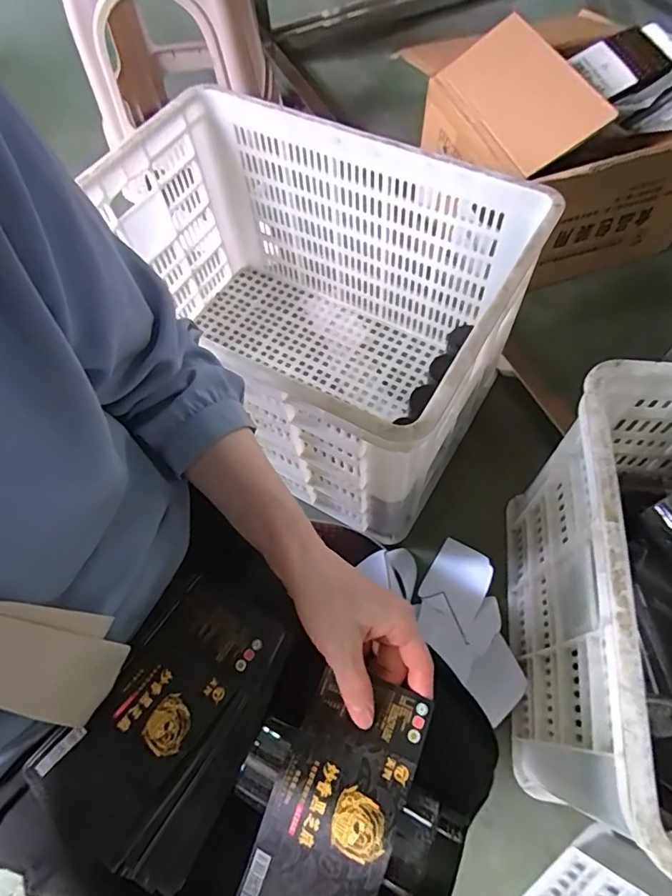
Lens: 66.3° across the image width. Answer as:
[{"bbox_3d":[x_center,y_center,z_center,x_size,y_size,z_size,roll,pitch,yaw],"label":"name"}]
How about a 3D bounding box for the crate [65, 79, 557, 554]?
[{"bbox_3d":[-0.066,-0.207,0.815,0.608,0.372,0.409,28,68,16],"label":"crate"}]

